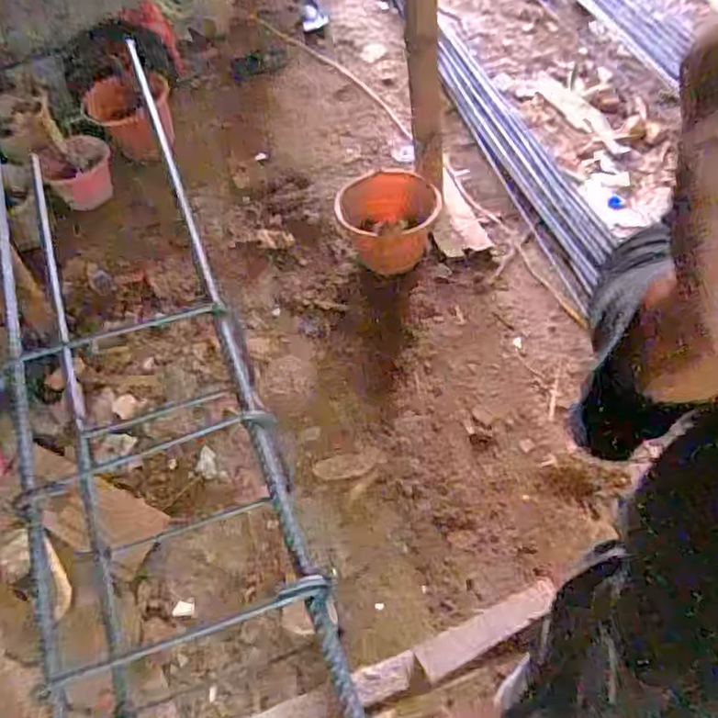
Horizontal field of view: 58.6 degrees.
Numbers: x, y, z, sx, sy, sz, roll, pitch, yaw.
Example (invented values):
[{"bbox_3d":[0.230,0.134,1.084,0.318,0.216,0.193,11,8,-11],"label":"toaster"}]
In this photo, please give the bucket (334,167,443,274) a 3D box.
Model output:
[{"bbox_3d":[0.093,-0.398,1.835,0.246,0.202,0.232,-3,53,4],"label":"bucket"}]

